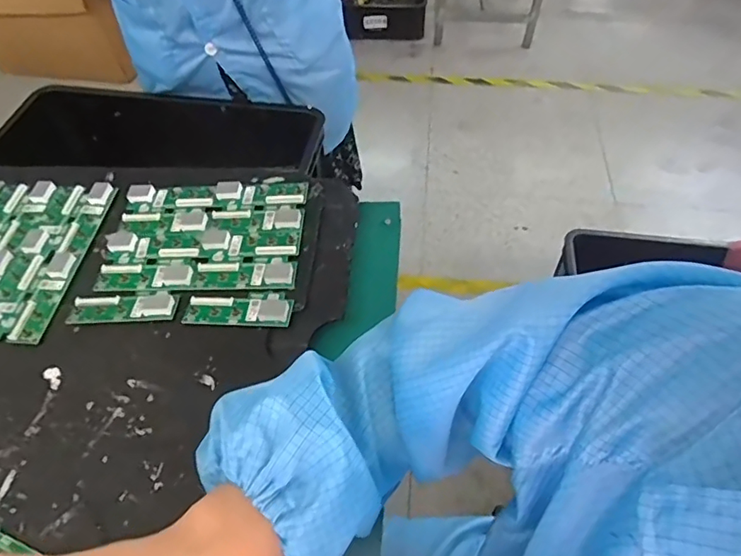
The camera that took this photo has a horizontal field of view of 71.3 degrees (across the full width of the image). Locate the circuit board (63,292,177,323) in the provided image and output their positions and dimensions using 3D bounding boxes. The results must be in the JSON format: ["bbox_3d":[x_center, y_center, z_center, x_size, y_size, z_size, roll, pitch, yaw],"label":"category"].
[{"bbox_3d":[-0.235,0.029,0.491,0.101,0.005,0.031,-3,54,4],"label":"circuit board"}]

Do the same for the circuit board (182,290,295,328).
[{"bbox_3d":[-0.123,0.029,0.482,0.100,0.012,0.039,0,55,0],"label":"circuit board"}]

